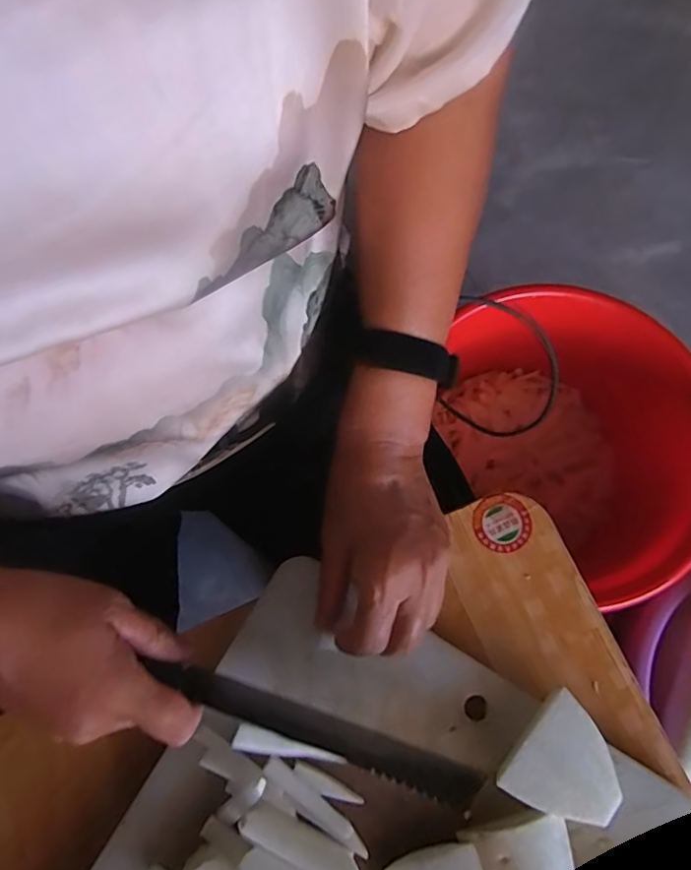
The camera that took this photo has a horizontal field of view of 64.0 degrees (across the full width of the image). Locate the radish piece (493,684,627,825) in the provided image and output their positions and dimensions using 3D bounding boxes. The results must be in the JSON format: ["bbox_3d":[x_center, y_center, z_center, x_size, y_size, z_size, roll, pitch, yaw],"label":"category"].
[{"bbox_3d":[0.134,0.198,0.328,0.066,0.010,0.064,37,81,9],"label":"radish piece"}]

